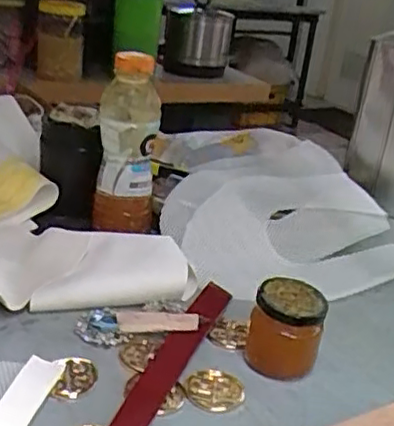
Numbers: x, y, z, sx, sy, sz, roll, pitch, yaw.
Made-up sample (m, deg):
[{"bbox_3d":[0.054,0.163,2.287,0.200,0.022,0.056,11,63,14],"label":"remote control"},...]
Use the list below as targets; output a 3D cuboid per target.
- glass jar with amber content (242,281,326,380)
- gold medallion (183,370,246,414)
[{"bbox_3d":[0.075,0.099,0.548,0.060,0.067,0.054,9,23,4],"label":"glass jar with amber content"},{"bbox_3d":[0.015,0.142,0.516,0.046,0.004,0.047,6,23,-3],"label":"gold medallion"}]

